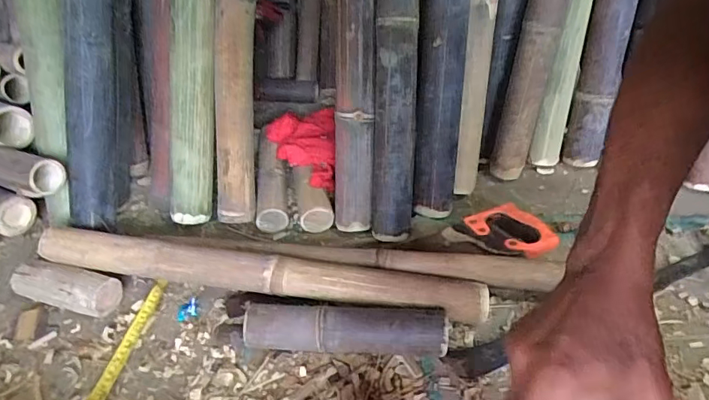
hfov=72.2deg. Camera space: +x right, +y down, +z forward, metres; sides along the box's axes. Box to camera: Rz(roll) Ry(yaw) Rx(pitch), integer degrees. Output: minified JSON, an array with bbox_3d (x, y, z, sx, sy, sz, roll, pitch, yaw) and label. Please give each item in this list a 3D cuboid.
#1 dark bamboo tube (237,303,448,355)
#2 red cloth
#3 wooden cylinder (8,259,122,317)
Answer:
[{"bbox_3d":[-0.013,0.172,0.645,0.263,0.063,0.063,-1,38,4],"label":"dark bamboo tube"},{"bbox_3d":[-0.103,-0.104,0.911,0.125,0.044,0.216,-3,54,0],"label":"red cloth"},{"bbox_3d":[-0.428,0.135,0.726,0.165,0.063,0.057,5,39,11],"label":"wooden cylinder"}]

